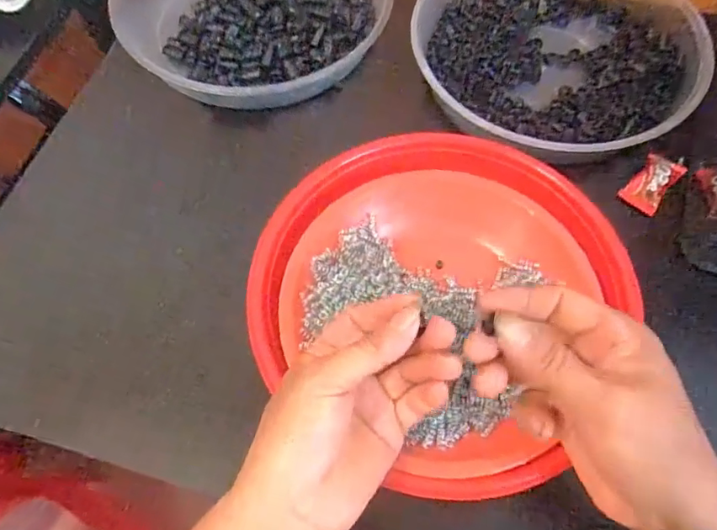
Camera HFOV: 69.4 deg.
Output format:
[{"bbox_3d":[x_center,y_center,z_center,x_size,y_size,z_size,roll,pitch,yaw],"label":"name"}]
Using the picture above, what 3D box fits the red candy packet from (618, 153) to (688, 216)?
[{"bbox_3d":[0.216,-0.060,0.381,0.027,0.016,0.042,42,72,18],"label":"red candy packet"}]

